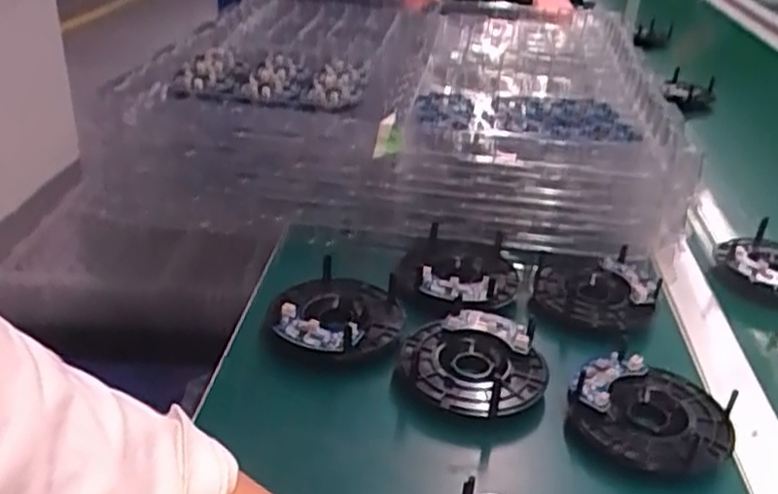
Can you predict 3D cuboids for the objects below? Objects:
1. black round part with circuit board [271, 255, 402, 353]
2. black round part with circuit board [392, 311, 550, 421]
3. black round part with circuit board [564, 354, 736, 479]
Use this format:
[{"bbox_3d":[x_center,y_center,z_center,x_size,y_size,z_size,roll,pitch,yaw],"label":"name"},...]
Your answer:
[{"bbox_3d":[-0.038,0.045,0.541,0.094,0.017,0.094,2,30,-1],"label":"black round part with circuit board"},{"bbox_3d":[0.057,0.077,0.503,0.098,0.021,0.088,7,30,8],"label":"black round part with circuit board"},{"bbox_3d":[0.168,0.106,0.472,0.098,0.020,0.092,2,30,-1],"label":"black round part with circuit board"}]

